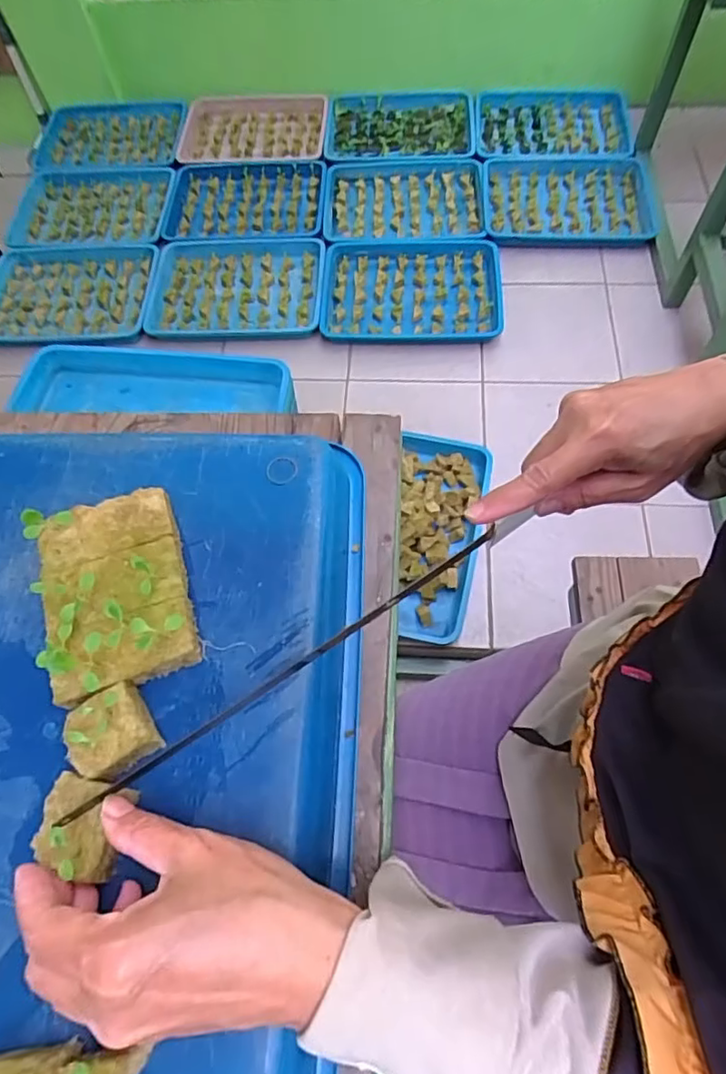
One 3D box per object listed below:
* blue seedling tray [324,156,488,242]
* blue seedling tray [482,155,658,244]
[{"bbox_3d":[0.110,-0.904,1.543,0.416,0.034,0.325,-2,65,2],"label":"blue seedling tray"},{"bbox_3d":[0.528,-0.875,1.493,0.418,0.039,0.324,2,65,4],"label":"blue seedling tray"}]

